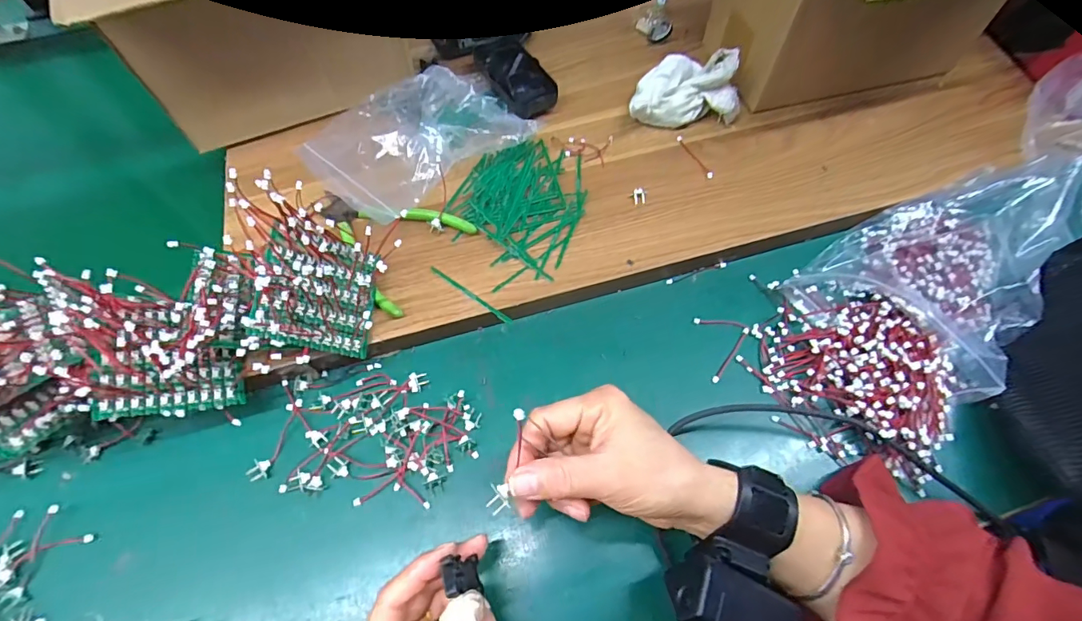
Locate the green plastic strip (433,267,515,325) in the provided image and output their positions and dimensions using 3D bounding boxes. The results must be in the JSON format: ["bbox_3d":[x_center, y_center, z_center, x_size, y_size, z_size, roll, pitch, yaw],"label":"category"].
[{"bbox_3d":[-0.059,-0.015,0.395,0.081,0.005,0.008,30,67,16],"label":"green plastic strip"}]

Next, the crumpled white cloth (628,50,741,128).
[{"bbox_3d":[0.136,-0.222,0.463,0.109,0.055,0.072,-6,69,-4],"label":"crumpled white cloth"}]

